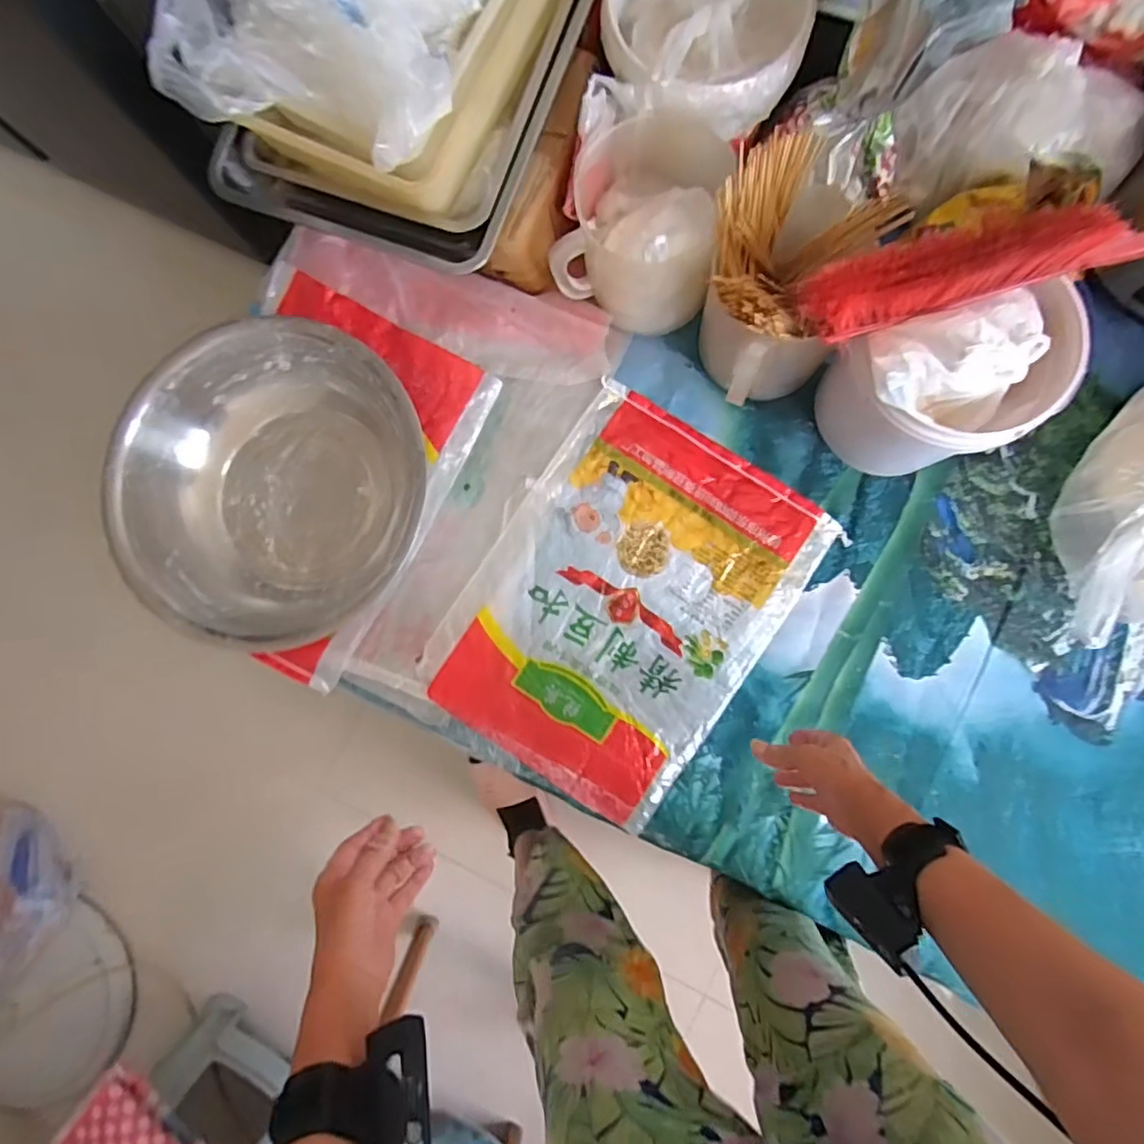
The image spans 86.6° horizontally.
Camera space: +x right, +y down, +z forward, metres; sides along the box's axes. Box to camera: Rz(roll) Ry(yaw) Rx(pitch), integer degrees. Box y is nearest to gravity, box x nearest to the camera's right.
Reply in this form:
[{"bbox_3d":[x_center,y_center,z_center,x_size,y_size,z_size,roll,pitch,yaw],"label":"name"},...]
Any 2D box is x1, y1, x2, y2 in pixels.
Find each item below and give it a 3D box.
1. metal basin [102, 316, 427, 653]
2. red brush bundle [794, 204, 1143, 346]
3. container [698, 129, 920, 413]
[{"bbox_3d":[-0.364,-0.104,0.751,0.341,0.116,0.362,0,86,3],"label":"metal basin"},{"bbox_3d":[0.392,-0.285,0.550,0.392,0.094,0.060,-16,85,2],"label":"red brush bundle"},{"bbox_3d":[0.228,-0.316,0.669,0.181,0.197,0.193,0,87,2],"label":"container"}]

